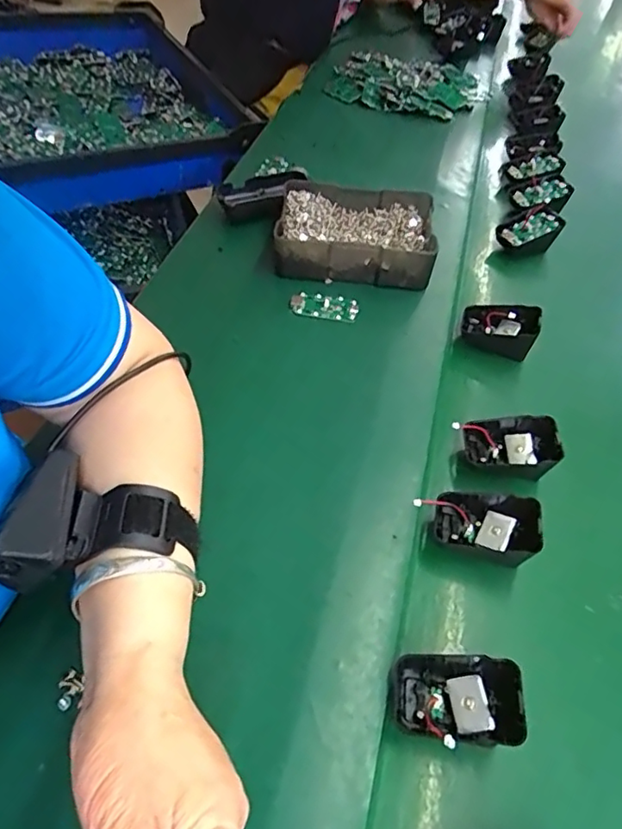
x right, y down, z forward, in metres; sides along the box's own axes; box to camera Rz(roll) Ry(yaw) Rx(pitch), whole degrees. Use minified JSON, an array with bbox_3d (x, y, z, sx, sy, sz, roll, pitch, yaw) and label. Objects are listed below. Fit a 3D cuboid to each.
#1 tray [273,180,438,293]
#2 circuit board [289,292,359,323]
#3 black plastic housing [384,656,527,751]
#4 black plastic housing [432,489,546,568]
[{"bbox_3d":[0.048,-0.190,0.586,0.156,0.053,0.127,4,48,5],"label":"tray"},{"bbox_3d":[0.013,-0.106,0.539,0.065,0.011,0.031,11,49,12],"label":"circuit board"},{"bbox_3d":[0.081,0.158,0.312,0.070,0.023,0.042,6,48,7],"label":"black plastic housing"},{"bbox_3d":[0.123,0.077,0.388,0.069,0.028,0.044,16,50,16],"label":"black plastic housing"}]

